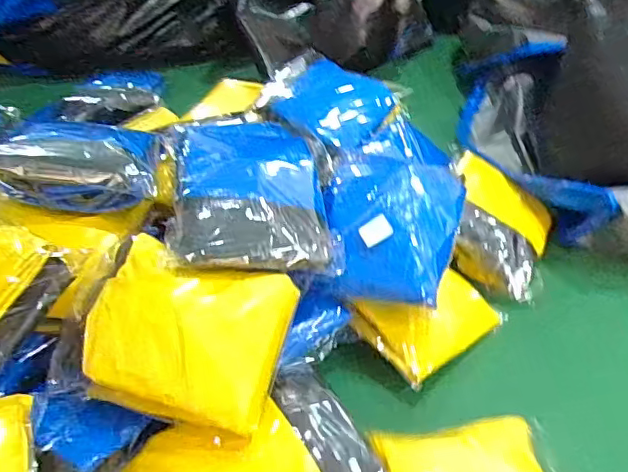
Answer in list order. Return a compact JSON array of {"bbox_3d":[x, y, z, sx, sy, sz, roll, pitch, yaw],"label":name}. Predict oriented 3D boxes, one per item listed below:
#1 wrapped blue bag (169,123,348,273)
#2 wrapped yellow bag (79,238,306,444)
[{"bbox_3d":[-0.091,-0.090,0.831,0.207,0.089,0.347,-6,40,-5],"label":"wrapped blue bag"},{"bbox_3d":[-0.149,0.110,0.679,0.213,0.095,0.181,9,41,13],"label":"wrapped yellow bag"}]

